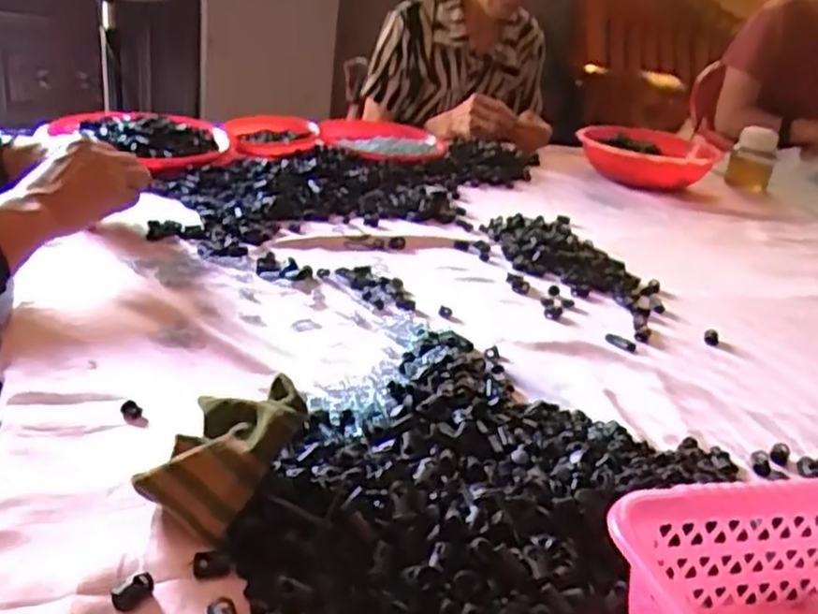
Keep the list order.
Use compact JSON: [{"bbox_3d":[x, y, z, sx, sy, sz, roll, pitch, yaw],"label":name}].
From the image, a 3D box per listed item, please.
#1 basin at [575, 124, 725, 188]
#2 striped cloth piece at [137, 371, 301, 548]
[{"bbox_3d":[0.433,-0.274,1.359,0.238,0.074,0.267,17,27,19],"label":"basin"},{"bbox_3d":[-0.112,0.089,0.447,0.075,0.067,0.080,17,27,19],"label":"striped cloth piece"}]

